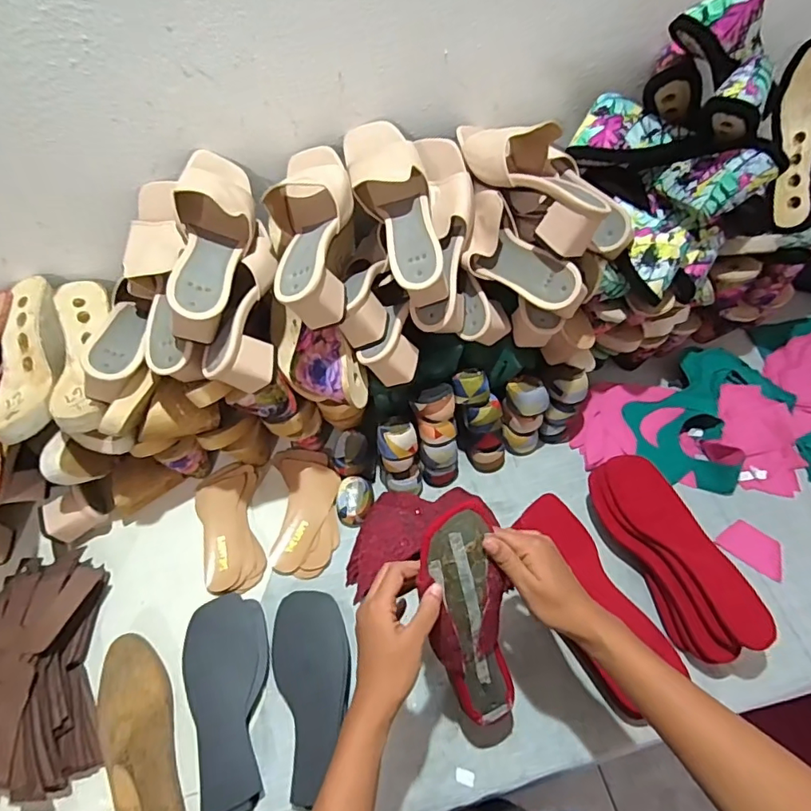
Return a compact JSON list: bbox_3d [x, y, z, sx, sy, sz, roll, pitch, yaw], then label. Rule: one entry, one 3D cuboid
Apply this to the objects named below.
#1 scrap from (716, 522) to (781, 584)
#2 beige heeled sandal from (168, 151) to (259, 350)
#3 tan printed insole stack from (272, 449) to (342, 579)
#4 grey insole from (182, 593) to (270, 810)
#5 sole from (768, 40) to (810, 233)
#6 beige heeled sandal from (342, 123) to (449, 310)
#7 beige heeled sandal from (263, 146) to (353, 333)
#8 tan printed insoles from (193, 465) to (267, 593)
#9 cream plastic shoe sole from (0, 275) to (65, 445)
[{"bbox_3d":[0.462,0.185,0.670,0.076,0.004,0.056,36,65,23],"label":"scrap"},{"bbox_3d":[-0.214,-0.182,0.563,0.078,0.099,0.226,-3,56,1],"label":"beige heeled sandal"},{"bbox_3d":[-0.138,0.145,0.718,0.090,0.011,0.187,-7,56,-2],"label":"tan printed insole stack"},{"bbox_3d":[-0.202,0.336,0.582,0.092,0.016,0.223,-13,57,-6],"label":"grey insole"},{"bbox_3d":[0.513,-0.337,0.649,0.072,0.077,0.225,7,93,7],"label":"sole"},{"bbox_3d":[-0.010,-0.236,0.601,0.082,0.092,0.236,-17,74,-8],"label":"beige heeled sandal"},{"bbox_3d":[-0.105,-0.201,0.579,0.101,0.086,0.226,-13,57,-6],"label":"beige heeled sandal"},{"bbox_3d":[-0.240,0.165,0.698,0.084,0.021,0.177,-17,57,-8],"label":"tan printed insoles"},{"bbox_3d":[-0.474,-0.055,0.629,0.088,0.055,0.229,-11,57,-4],"label":"cream plastic shoe sole"}]

